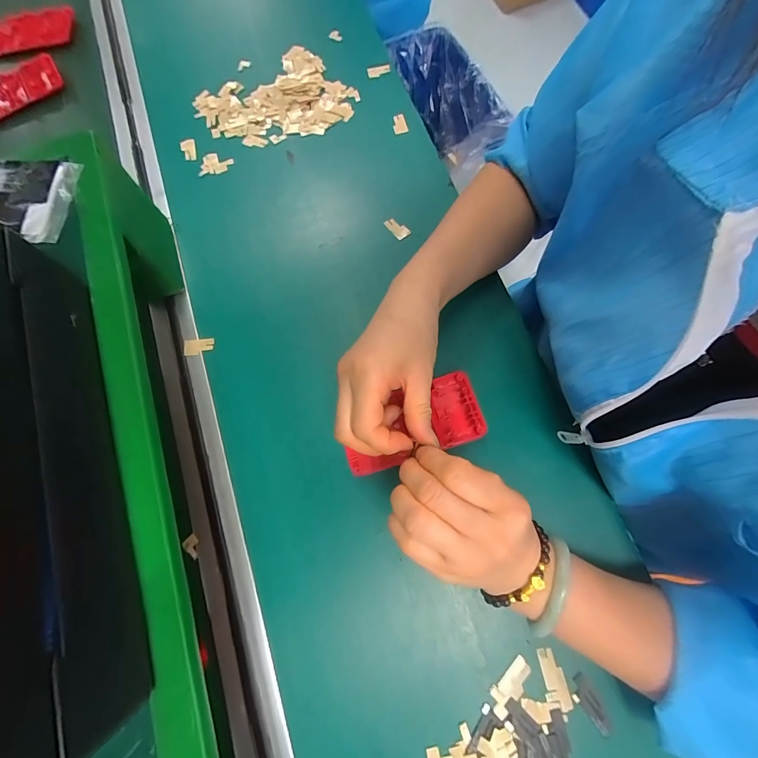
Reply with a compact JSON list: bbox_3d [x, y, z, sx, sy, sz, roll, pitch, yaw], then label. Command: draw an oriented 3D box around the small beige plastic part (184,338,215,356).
[{"bbox_3d":[-0.173,-0.031,0.349,0.028,0.004,0.015,-8,74,-1],"label":"small beige plastic part"}]

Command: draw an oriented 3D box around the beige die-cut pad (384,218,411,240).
[{"bbox_3d":[0.020,-0.162,0.391,0.015,0.006,0.027,-38,76,-9],"label":"beige die-cut pad"}]

